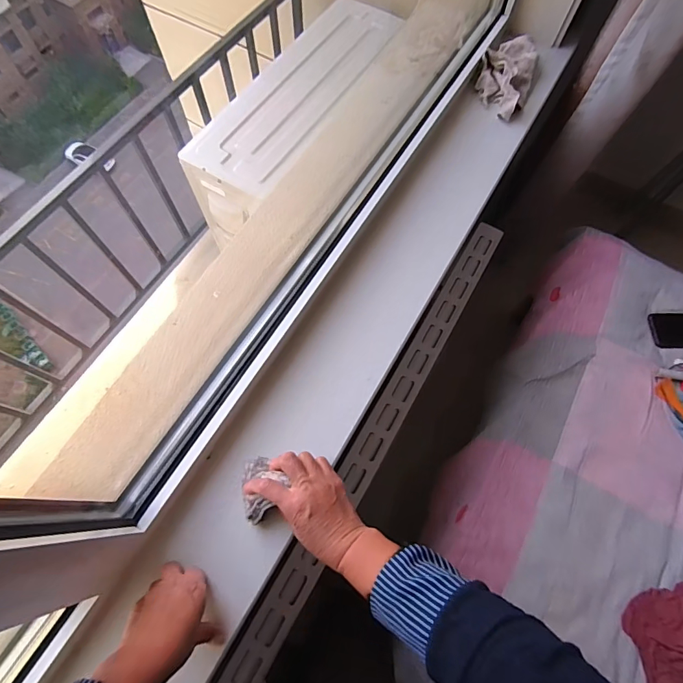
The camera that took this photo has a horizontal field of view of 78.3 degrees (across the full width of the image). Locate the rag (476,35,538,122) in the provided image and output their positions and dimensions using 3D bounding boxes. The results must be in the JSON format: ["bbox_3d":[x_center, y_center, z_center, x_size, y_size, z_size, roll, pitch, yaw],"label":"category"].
[{"bbox_3d":[0.318,-0.518,0.808,0.105,0.052,0.195,19,69,5],"label":"rag"}]

